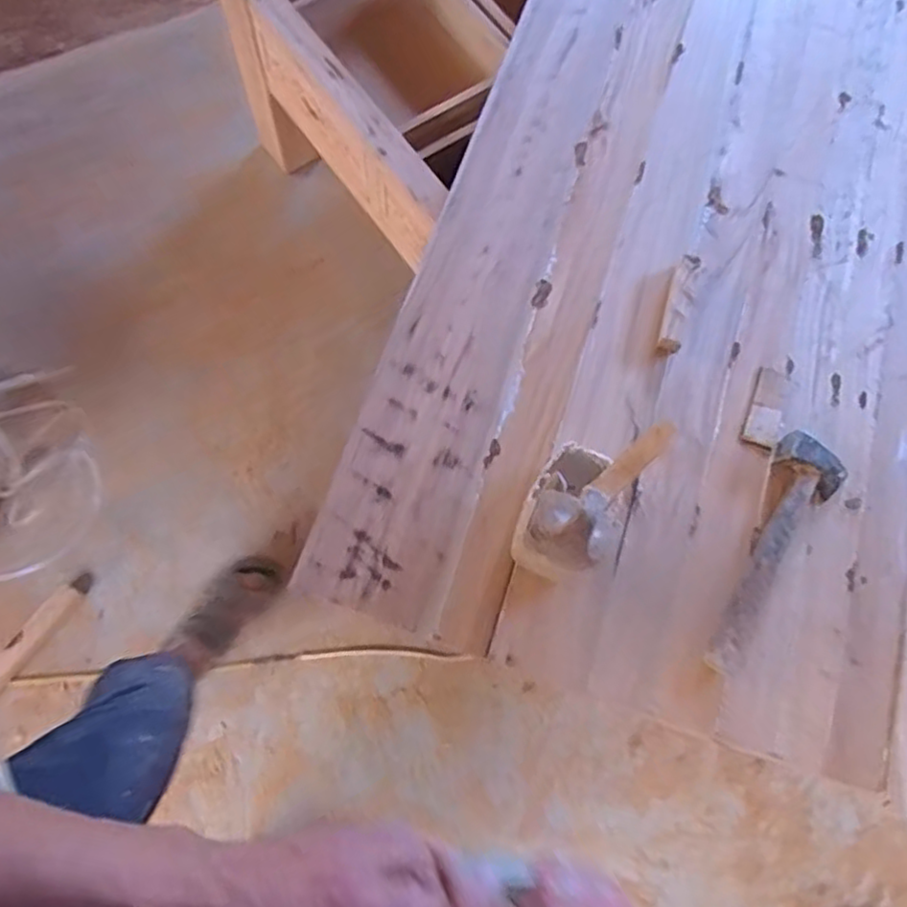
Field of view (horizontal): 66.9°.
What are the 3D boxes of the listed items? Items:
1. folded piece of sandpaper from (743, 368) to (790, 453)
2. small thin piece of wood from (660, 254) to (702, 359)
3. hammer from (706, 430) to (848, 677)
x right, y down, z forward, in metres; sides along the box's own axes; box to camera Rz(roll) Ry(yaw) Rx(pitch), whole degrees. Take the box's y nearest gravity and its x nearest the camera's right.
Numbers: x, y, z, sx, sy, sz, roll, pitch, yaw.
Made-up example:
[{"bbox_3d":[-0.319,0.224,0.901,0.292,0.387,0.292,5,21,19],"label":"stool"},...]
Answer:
[{"bbox_3d":[0.420,-0.062,0.918,0.045,0.004,0.116,21,71,6],"label":"folded piece of sandpaper"},{"bbox_3d":[0.311,-0.206,0.946,0.033,0.029,0.144,15,70,3],"label":"small thin piece of wood"},{"bbox_3d":[0.381,0.116,0.840,0.087,0.035,0.313,35,74,11],"label":"hammer"}]

